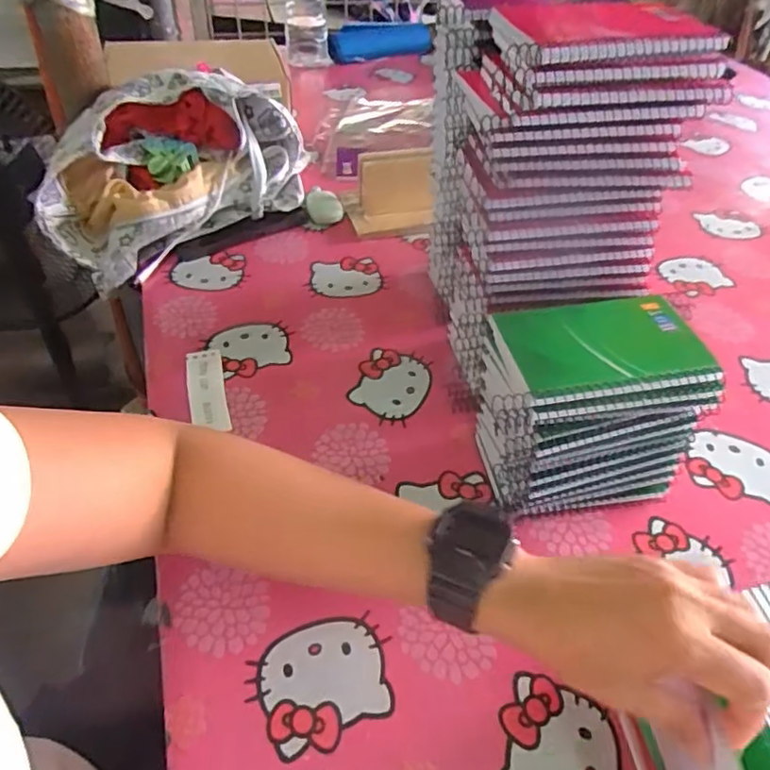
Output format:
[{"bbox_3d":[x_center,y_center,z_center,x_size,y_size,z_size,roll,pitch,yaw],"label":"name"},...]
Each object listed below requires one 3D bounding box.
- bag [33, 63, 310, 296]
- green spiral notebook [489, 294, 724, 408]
[{"bbox_3d":[-0.241,-0.251,0.704,0.306,0.148,0.151,-31,54,-30],"label":"bag"},{"bbox_3d":[0.144,-0.026,0.406,0.130,0.014,0.079,-9,46,-12],"label":"green spiral notebook"}]

